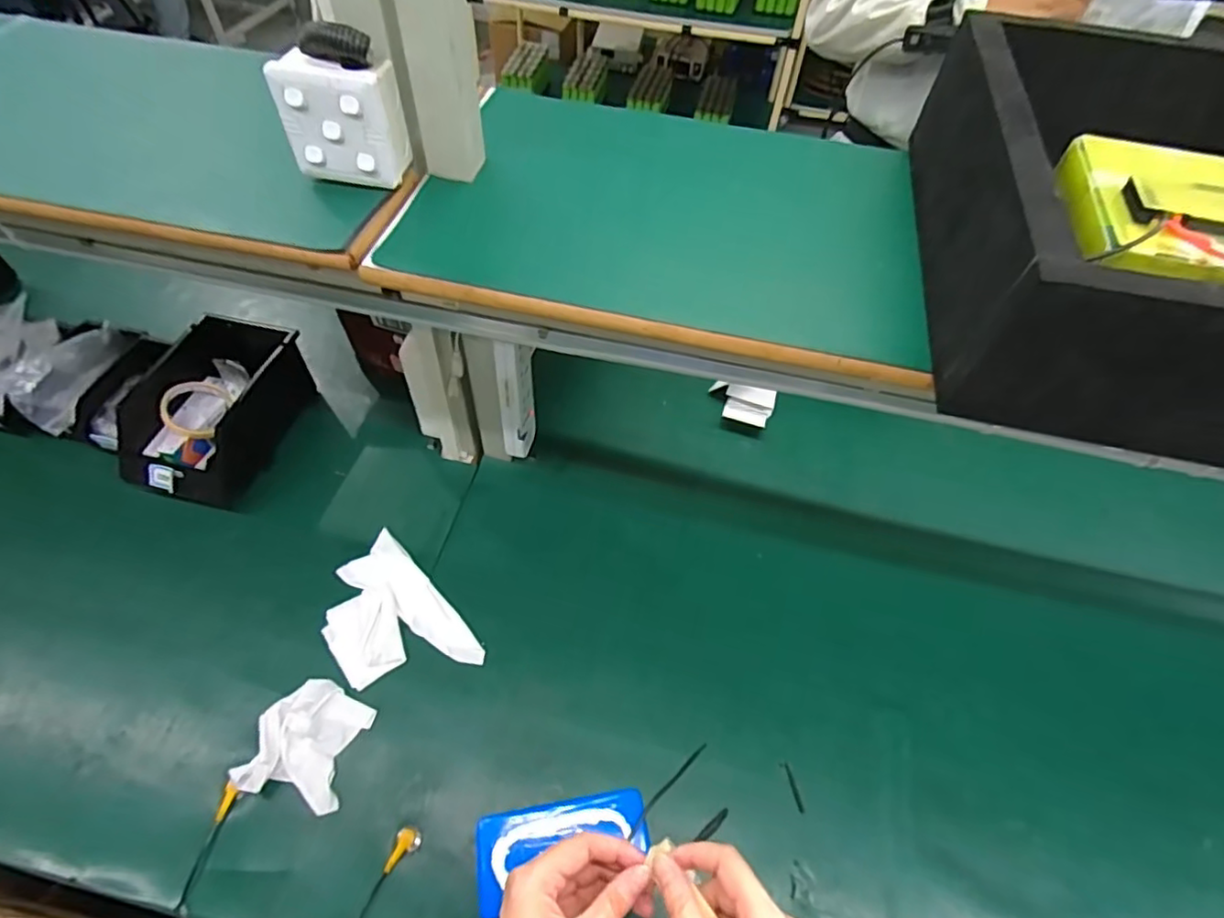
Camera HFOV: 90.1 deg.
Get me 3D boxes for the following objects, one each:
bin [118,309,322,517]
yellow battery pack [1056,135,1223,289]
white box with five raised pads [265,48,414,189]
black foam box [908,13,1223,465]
[{"bbox_3d":[-0.552,-0.074,0.865,0.159,0.108,0.269,15,54,7],"label":"bin"},{"bbox_3d":[0.390,-0.166,0.411,0.146,0.025,0.141,15,56,7],"label":"yellow battery pack"},{"bbox_3d":[-0.215,-0.271,0.492,0.082,0.090,0.049,8,55,3],"label":"white box with five raised pads"},{"bbox_3d":[0.527,-0.149,0.437,0.559,0.110,0.367,12,56,6],"label":"black foam box"}]

